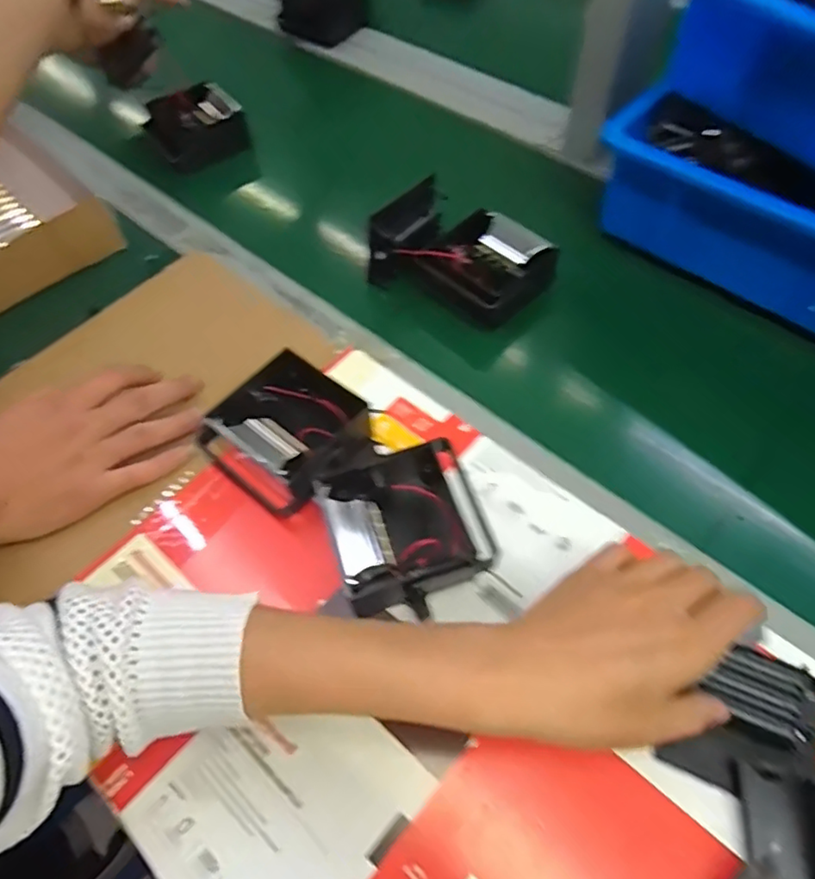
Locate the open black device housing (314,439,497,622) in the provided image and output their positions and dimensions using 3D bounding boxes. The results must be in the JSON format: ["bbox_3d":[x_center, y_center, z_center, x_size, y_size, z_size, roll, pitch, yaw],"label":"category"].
[{"bbox_3d":[0.001,0.057,0.389,0.096,0.037,0.099,-18,58,-9],"label":"open black device housing"}]

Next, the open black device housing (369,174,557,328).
[{"bbox_3d":[0.053,-0.164,0.520,0.137,0.064,0.098,30,63,20],"label":"open black device housing"}]

